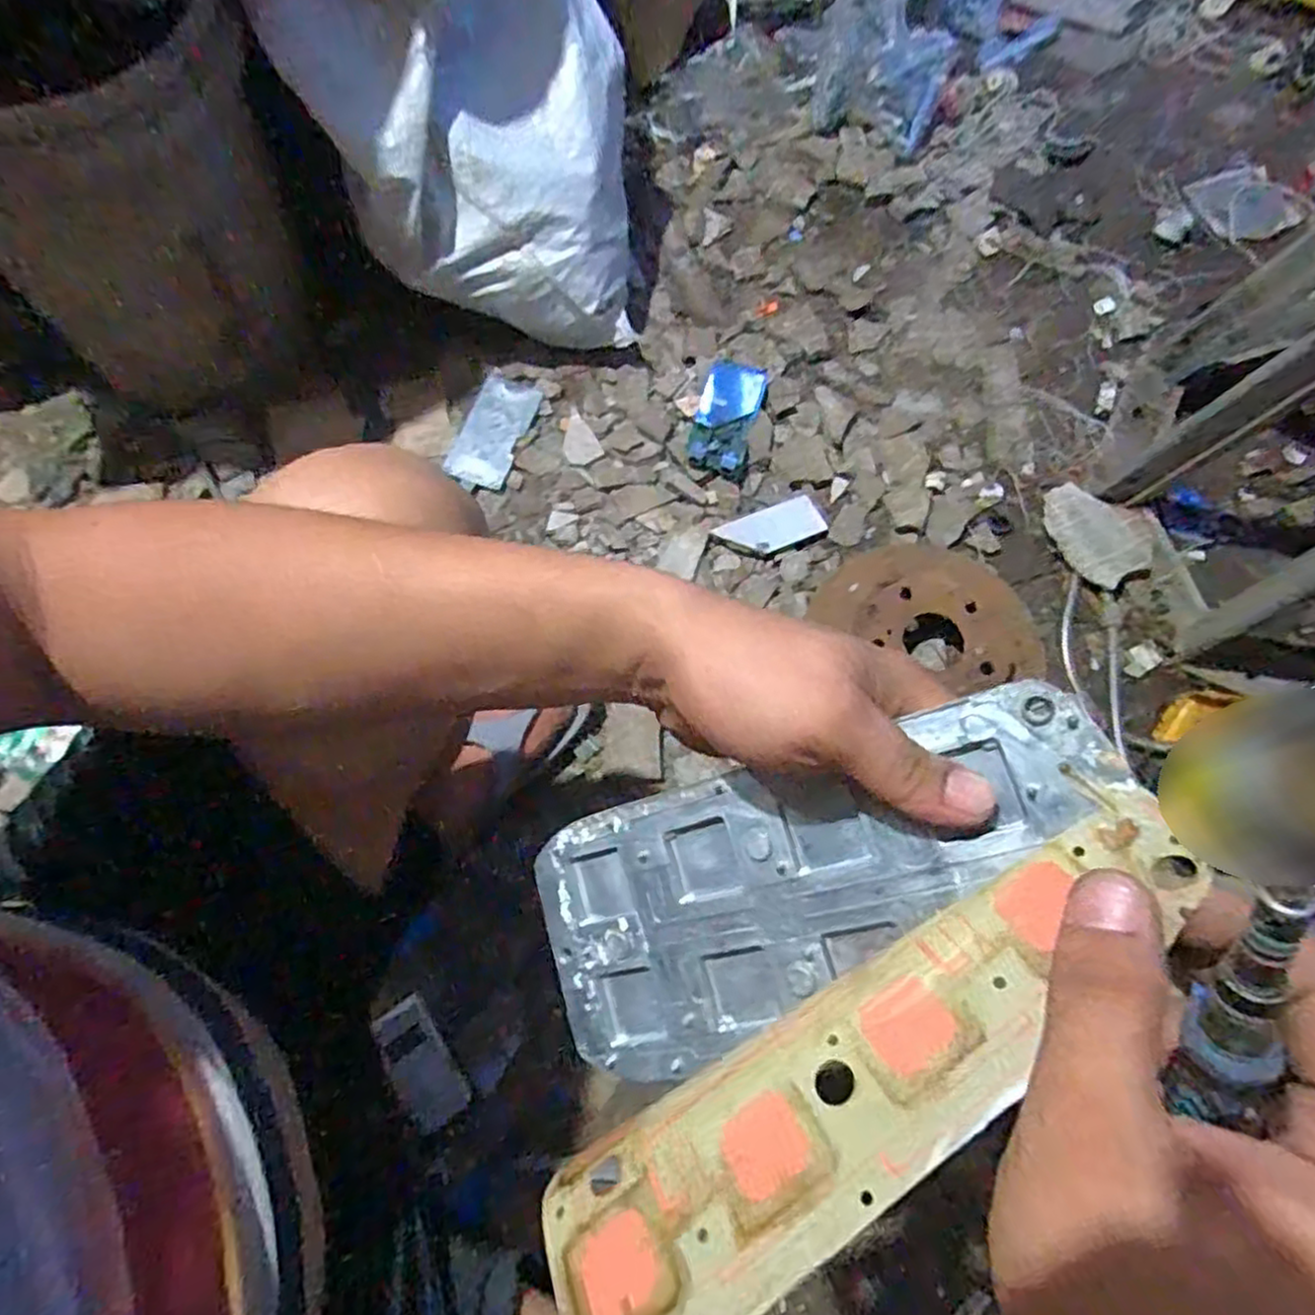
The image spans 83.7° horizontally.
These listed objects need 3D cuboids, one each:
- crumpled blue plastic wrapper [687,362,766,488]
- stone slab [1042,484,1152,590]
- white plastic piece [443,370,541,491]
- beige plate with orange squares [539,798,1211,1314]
[{"bbox_3d":[0.083,-0.286,0.879,0.073,0.019,0.170,12,72,5],"label":"crumpled blue plastic wrapper"},{"bbox_3d":[0.493,-0.144,0.821,0.093,0.019,0.125,-24,72,-7],"label":"stone slab"},{"bbox_3d":[-0.198,-0.272,0.884,0.072,0.013,0.132,24,86,-1],"label":"white plastic piece"},{"bbox_3d":[0.052,0.106,0.191,0.195,0.007,0.055,-38,32,-1],"label":"beige plate with orange squares"}]

